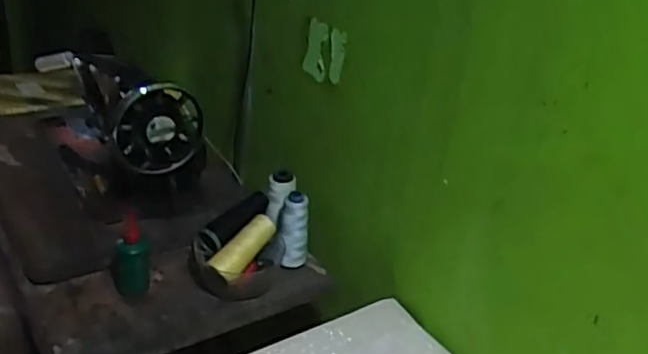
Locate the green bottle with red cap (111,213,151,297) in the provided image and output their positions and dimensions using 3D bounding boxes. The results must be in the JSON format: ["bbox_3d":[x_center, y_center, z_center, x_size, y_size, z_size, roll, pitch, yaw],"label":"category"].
[{"bbox_3d":[-0.253,0.100,0.864,0.046,0.115,0.037,-5,30,-19],"label":"green bottle with red cap"}]

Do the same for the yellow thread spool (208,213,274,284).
[{"bbox_3d":[-0.106,0.099,0.907,0.034,0.050,0.105,26,57,33],"label":"yellow thread spool"}]

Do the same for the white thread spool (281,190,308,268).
[{"bbox_3d":[-0.042,0.088,0.950,0.037,0.128,0.040,4,28,-2],"label":"white thread spool"}]

